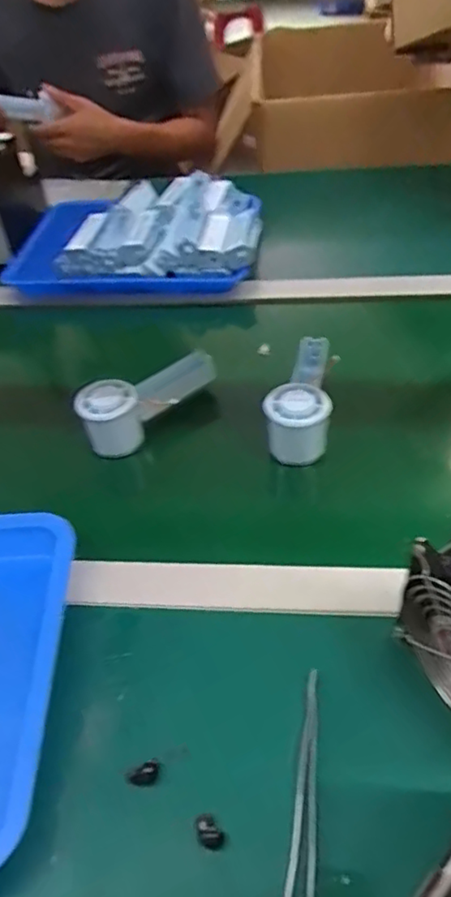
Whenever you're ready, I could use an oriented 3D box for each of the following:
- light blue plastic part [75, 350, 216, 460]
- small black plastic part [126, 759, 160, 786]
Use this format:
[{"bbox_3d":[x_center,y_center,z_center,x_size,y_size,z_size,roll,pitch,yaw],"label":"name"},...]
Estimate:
[{"bbox_3d":[-0.074,-0.046,0.631,0.145,0.063,0.056,-23,47,-15],"label":"light blue plastic part"},{"bbox_3d":[-0.053,0.212,0.406,0.022,0.009,0.011,-20,45,-14],"label":"small black plastic part"}]

